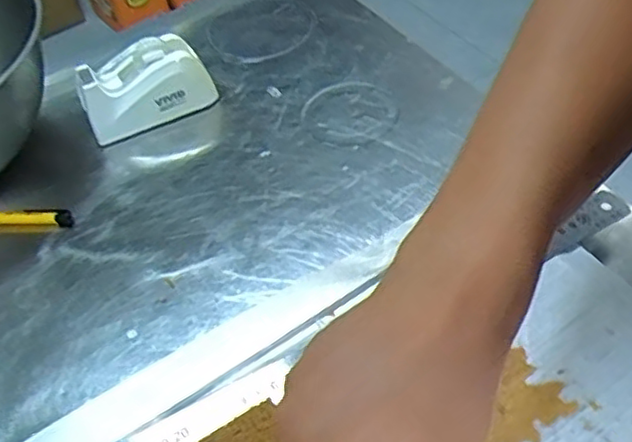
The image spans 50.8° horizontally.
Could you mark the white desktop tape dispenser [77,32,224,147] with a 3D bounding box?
[{"bbox_3d":[-0.151,-0.120,0.588,0.117,0.062,0.043,-25,51,-14],"label":"white desktop tape dispenser"}]

